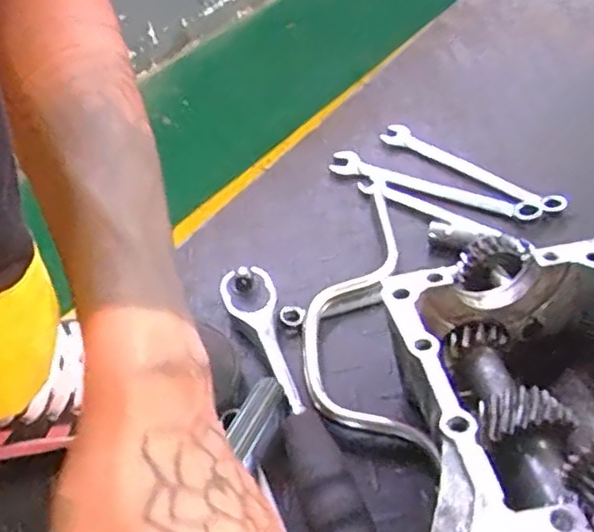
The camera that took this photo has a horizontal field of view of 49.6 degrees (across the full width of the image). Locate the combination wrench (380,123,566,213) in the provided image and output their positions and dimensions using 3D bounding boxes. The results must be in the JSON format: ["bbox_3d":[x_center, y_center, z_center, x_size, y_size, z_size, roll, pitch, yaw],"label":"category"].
[{"bbox_3d":[0.161,-0.095,0.607,0.023,0.016,0.195,-38,52,-26],"label":"combination wrench"}]

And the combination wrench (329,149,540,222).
[{"bbox_3d":[0.121,-0.076,0.588,0.193,0.010,0.029,18,51,25],"label":"combination wrench"}]

